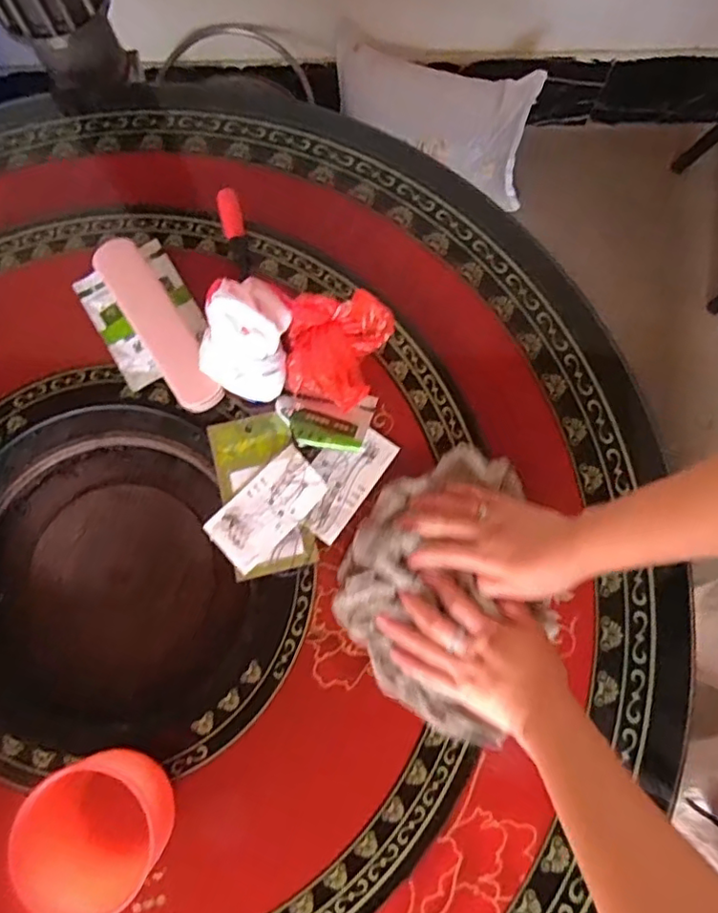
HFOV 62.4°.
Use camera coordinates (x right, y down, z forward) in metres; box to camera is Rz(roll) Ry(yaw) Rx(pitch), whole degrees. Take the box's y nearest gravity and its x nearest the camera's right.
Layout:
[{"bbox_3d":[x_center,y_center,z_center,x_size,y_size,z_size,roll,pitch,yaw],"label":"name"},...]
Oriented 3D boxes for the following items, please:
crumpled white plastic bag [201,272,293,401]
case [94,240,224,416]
[{"bbox_3d":[-0.106,-0.115,0.554,0.082,0.085,0.100,14,80,4],"label":"crumpled white plastic bag"},{"bbox_3d":[-0.202,-0.134,0.596,0.051,0.022,0.198,-34,81,-7],"label":"case"}]

